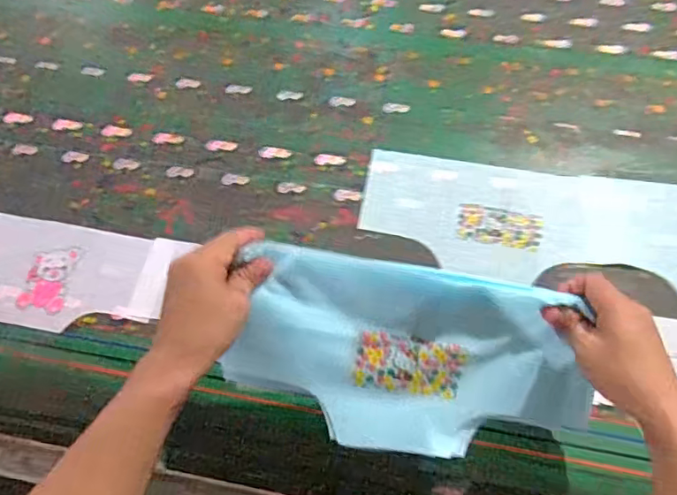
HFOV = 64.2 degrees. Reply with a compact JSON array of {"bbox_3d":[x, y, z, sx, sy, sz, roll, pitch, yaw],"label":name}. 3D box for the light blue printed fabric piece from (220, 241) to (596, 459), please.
[{"bbox_3d":[0.068,0.103,0.494,0.318,0.021,0.167,9,99,0],"label":"light blue printed fabric piece"}]

